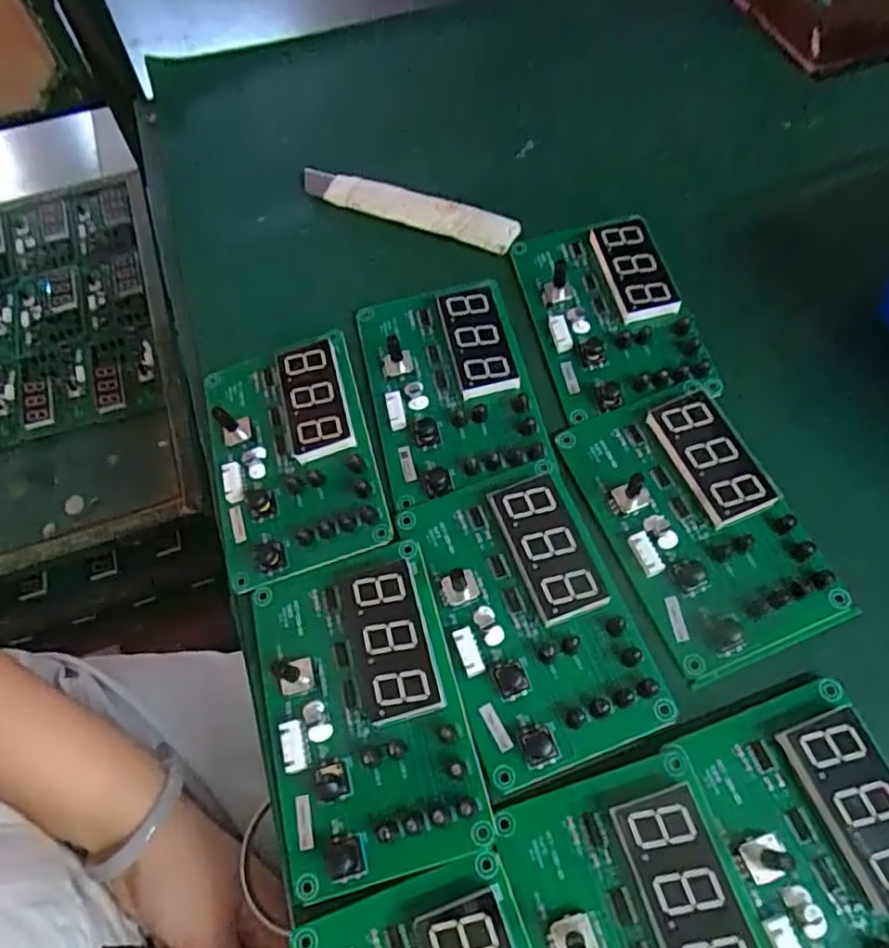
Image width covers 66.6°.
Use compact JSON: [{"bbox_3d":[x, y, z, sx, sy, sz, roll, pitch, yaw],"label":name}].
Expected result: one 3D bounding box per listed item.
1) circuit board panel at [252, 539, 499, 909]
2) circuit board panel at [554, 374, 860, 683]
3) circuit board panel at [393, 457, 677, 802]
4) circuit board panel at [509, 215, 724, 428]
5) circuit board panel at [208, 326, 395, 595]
[{"bbox_3d":[-0.033,0.090,0.262,0.074,0.019,0.119,-14,63,-5],"label":"circuit board panel"},{"bbox_3d":[0.108,0.018,0.290,0.073,0.015,0.121,-22,64,-9],"label":"circuit board panel"},{"bbox_3d":[0.034,0.054,0.275,0.074,0.014,0.120,-18,63,-7],"label":"circuit board panel"},{"bbox_3d":[0.083,-0.085,0.344,0.072,0.012,0.117,-11,63,-4],"label":"circuit board panel"},{"bbox_3d":[-0.073,-0.013,0.313,0.074,0.014,0.118,-15,63,-6],"label":"circuit board panel"}]

